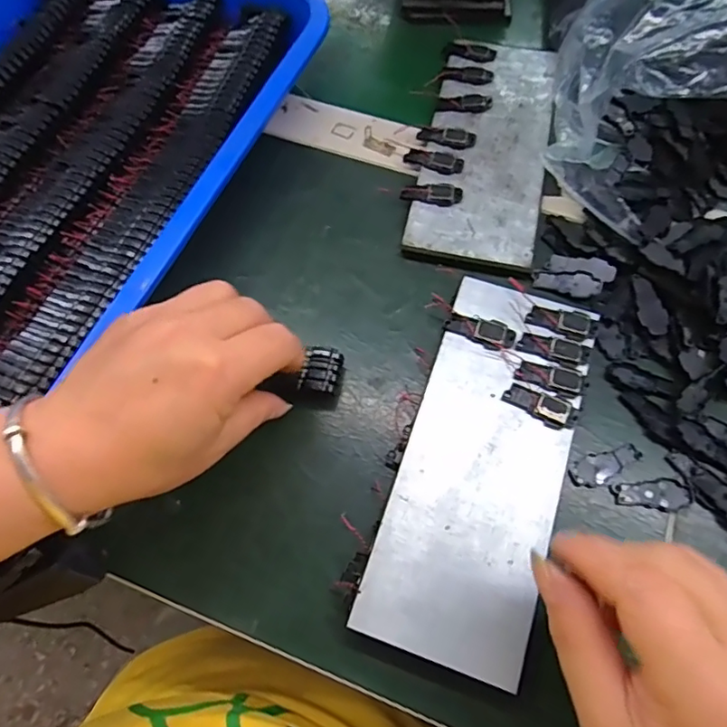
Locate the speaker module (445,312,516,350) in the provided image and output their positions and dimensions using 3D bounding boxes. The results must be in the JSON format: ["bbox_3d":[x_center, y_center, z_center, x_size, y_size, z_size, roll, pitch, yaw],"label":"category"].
[{"bbox_3d":[0.065,-0.019,0.310,0.038,0.004,0.016,22,70,11],"label":"speaker module"}]

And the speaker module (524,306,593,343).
[{"bbox_3d":[0.109,-0.025,0.309,0.034,0.004,0.018,20,69,10],"label":"speaker module"}]

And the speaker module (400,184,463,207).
[{"bbox_3d":[0.045,-0.110,0.358,0.038,0.006,0.016,7,68,5],"label":"speaker module"}]

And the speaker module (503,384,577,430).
[{"bbox_3d":[0.093,0.022,0.291,0.038,0.004,0.015,20,69,10],"label":"speaker module"}]

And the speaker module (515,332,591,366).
[{"bbox_3d":[0.104,-0.009,0.302,0.037,0.004,0.015,14,68,8],"label":"speaker module"}]

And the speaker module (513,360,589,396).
[{"bbox_3d":[0.101,0.007,0.296,0.037,0.004,0.013,14,68,8],"label":"speaker module"}]

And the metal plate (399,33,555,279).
[{"bbox_3d":[0.085,-0.150,0.376,0.079,0.008,0.198,12,68,7],"label":"metal plate"}]

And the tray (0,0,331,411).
[{"bbox_3d":[-0.200,-0.142,0.362,0.257,0.049,0.359,23,70,11],"label":"tray"}]

